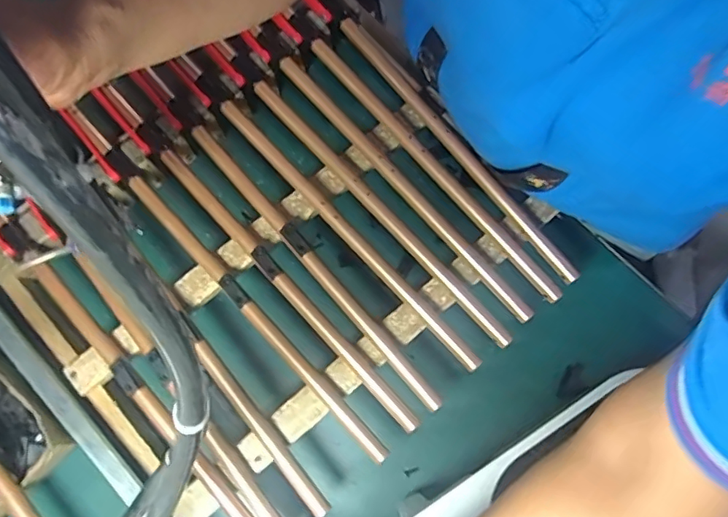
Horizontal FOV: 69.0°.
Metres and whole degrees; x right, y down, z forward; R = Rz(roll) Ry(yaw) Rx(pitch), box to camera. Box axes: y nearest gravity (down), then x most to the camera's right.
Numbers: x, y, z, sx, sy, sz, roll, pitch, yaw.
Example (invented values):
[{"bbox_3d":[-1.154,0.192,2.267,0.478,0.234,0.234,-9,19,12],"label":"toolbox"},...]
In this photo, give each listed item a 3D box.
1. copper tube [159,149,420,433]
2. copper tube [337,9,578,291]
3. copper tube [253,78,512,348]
[{"bbox_3d":[-0.083,0.019,0.523,0.017,0.020,0.379,-42,80,-10],"label":"copper tube"},{"bbox_3d":[0.098,-0.124,0.566,0.021,0.014,0.369,-38,79,-9],"label":"copper tube"},{"bbox_3d":[0.015,-0.053,0.545,0.020,0.019,0.368,-42,80,-10],"label":"copper tube"}]

